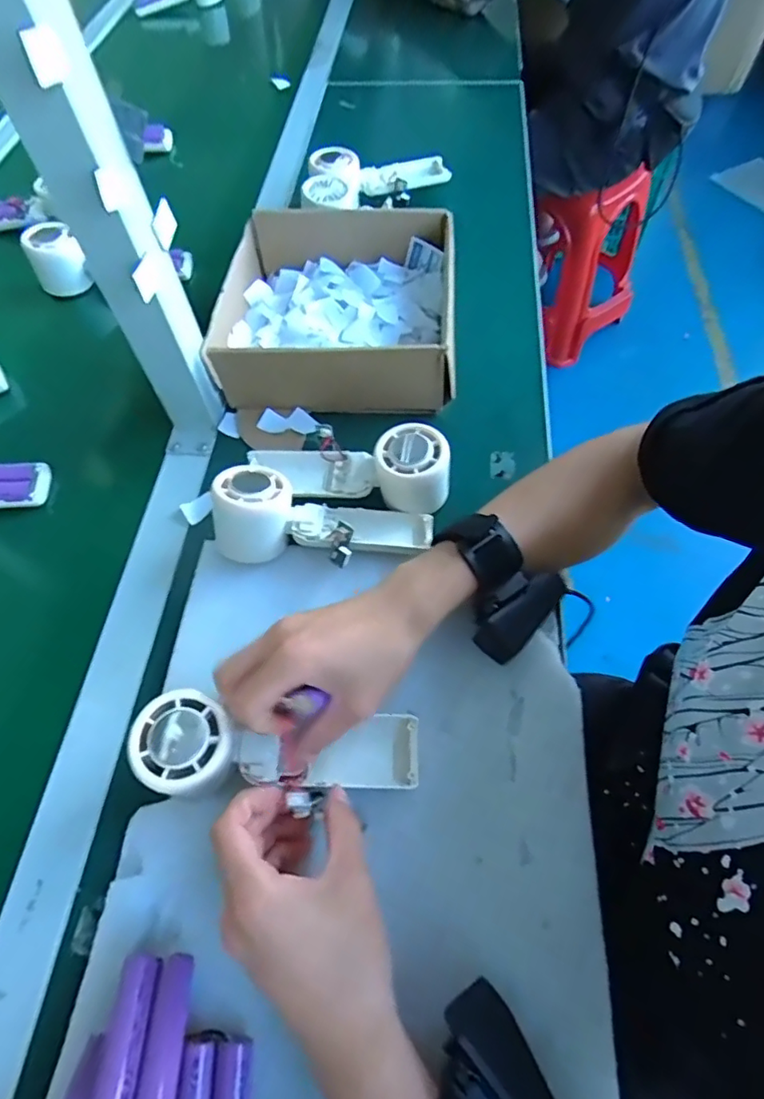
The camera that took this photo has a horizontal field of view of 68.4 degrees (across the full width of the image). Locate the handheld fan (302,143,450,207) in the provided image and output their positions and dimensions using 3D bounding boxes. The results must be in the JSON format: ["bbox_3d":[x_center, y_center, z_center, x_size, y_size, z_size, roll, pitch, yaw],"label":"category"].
[{"bbox_3d":[-0.013,-0.432,0.658,0.197,0.047,0.100,-26,60,-27],"label":"handheld fan"}]

